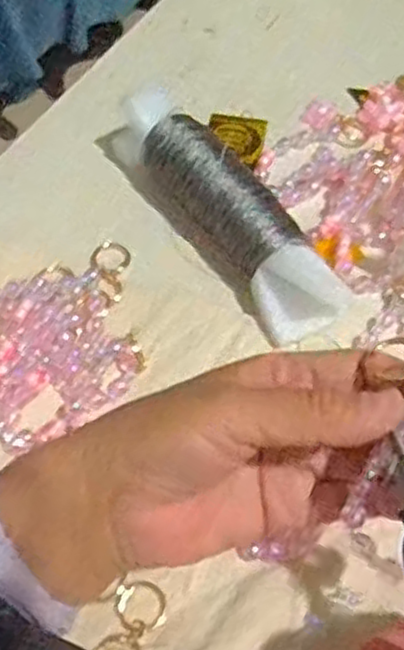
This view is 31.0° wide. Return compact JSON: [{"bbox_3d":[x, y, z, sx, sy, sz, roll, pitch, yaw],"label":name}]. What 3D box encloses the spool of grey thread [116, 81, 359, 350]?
[{"bbox_3d":[0.011,-0.069,0.420,0.046,0.039,0.189,-32,65,-13],"label":"spool of grey thread"}]

